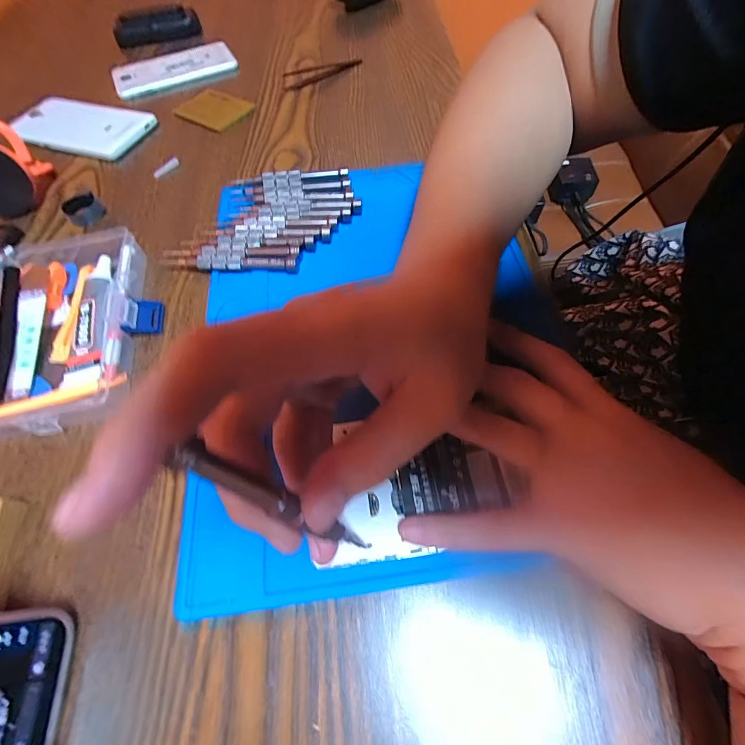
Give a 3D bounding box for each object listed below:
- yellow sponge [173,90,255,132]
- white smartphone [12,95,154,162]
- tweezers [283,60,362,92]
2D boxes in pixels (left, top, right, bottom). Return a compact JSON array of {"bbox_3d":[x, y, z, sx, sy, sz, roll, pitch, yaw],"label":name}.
[{"bbox_3d":[-0.174,-0.286,0.393,0.077,0.006,0.050,30,67,18],"label":"yellow sponge"},{"bbox_3d":[-0.310,-0.263,0.386,0.146,0.011,0.077,16,63,11],"label":"white smartphone"},{"bbox_3d":[-0.059,-0.350,0.419,0.103,0.015,0.015,-30,64,-13],"label":"tweezers"}]

